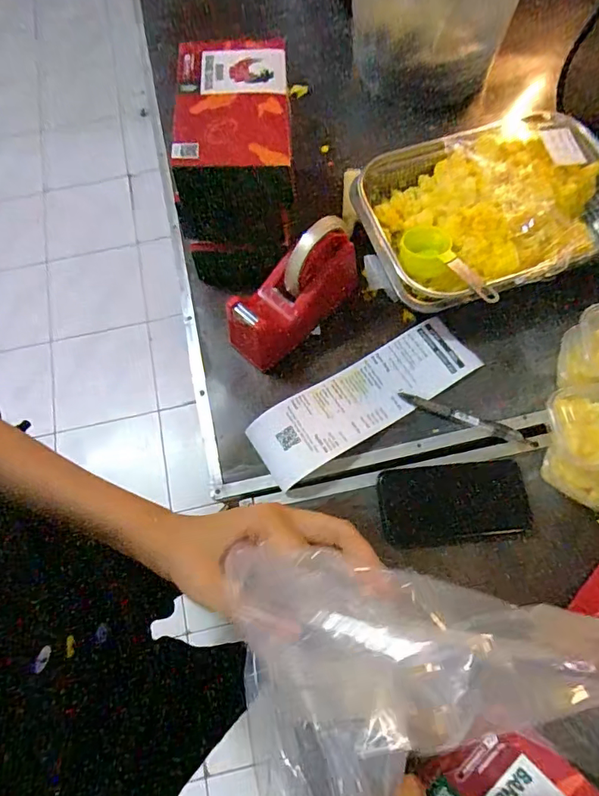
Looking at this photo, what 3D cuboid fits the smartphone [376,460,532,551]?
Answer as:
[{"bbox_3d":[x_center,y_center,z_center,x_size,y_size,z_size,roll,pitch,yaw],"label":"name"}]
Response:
[{"bbox_3d":[0.154,0.106,0.486,0.141,0.009,0.077,-10,76,9],"label":"smartphone"}]

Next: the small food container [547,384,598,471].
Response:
[{"bbox_3d":[0.276,0.029,0.445,0.073,0.033,0.080,-4,70,0],"label":"small food container"}]

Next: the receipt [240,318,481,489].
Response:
[{"bbox_3d":[0.073,-0.001,0.513,0.256,0.027,0.078,-30,72,-9],"label":"receipt"}]

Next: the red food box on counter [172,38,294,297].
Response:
[{"bbox_3d":[-0.073,-0.257,0.544,0.110,0.171,0.191,-1,70,1],"label":"red food box on counter"}]

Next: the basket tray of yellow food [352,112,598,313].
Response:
[{"bbox_3d":[0.233,-0.222,0.561,0.301,0.067,0.222,-17,71,-5],"label":"basket tray of yellow food"}]

